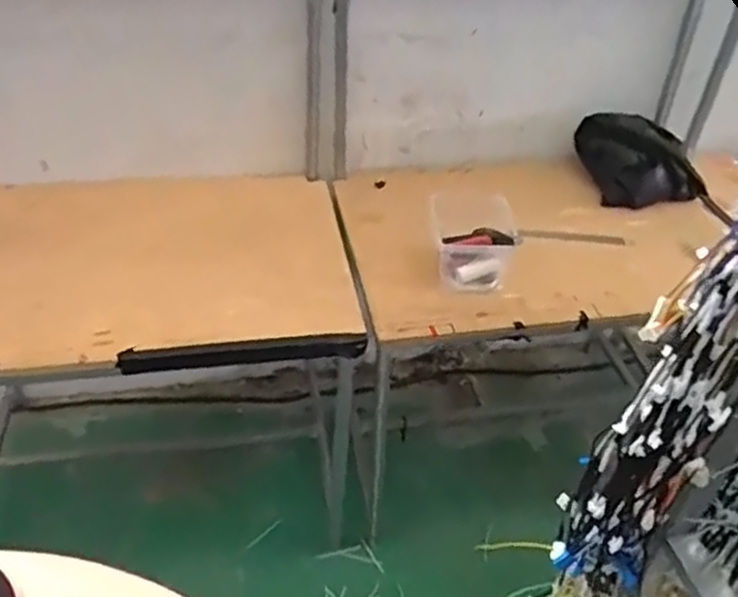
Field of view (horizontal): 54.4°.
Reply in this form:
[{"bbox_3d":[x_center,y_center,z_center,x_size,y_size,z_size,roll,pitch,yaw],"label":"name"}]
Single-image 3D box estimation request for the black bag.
[{"bbox_3d":[0.681,-0.335,1.762,0.265,0.136,0.258,-5,40,-11],"label":"black bag"}]

